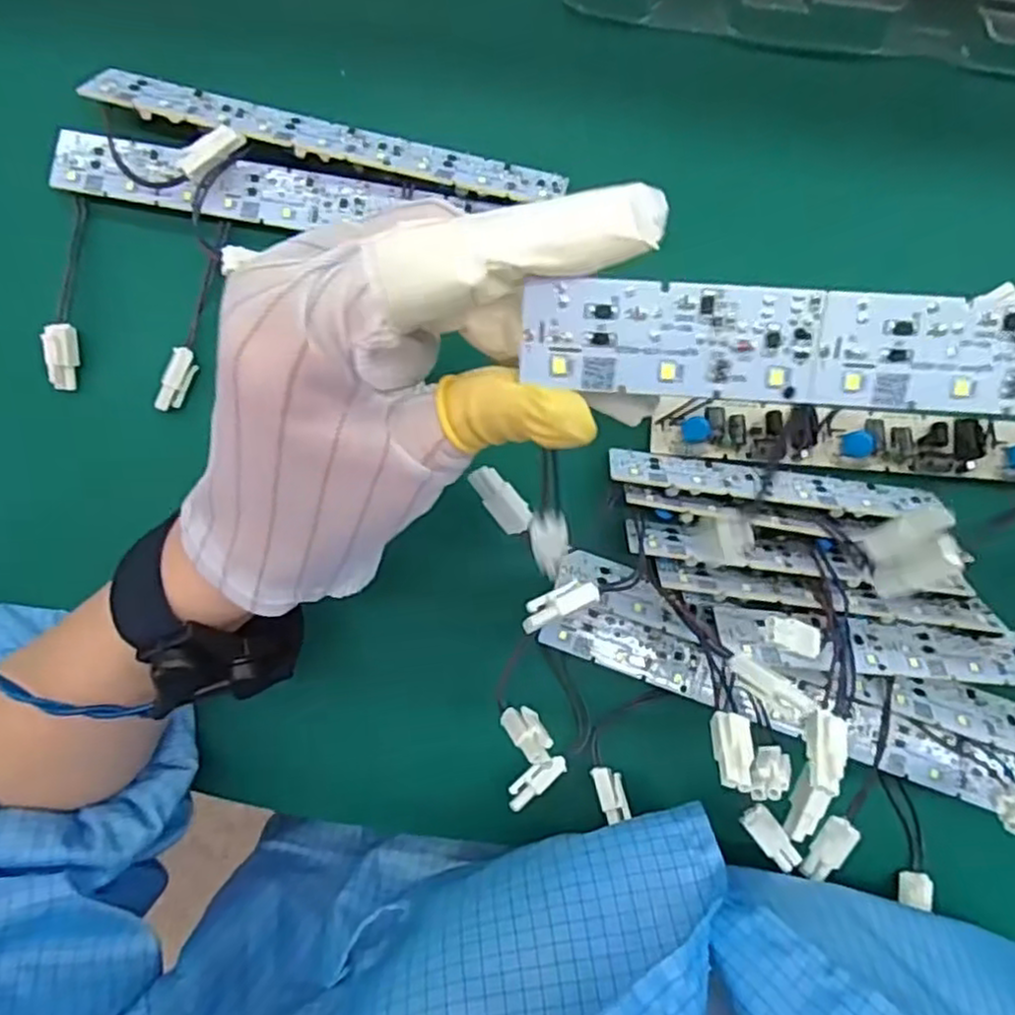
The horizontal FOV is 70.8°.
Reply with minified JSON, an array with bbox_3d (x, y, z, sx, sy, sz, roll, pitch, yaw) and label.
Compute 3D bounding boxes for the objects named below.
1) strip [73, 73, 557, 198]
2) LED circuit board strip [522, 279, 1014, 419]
[{"bbox_3d":[-0.070,-0.145,0.280,0.184,0.005,0.024,13,58,0],"label":"strip"},{"bbox_3d":[0.094,-0.033,0.154,0.177,0.004,0.025,3,108,1],"label":"LED circuit board strip"}]

